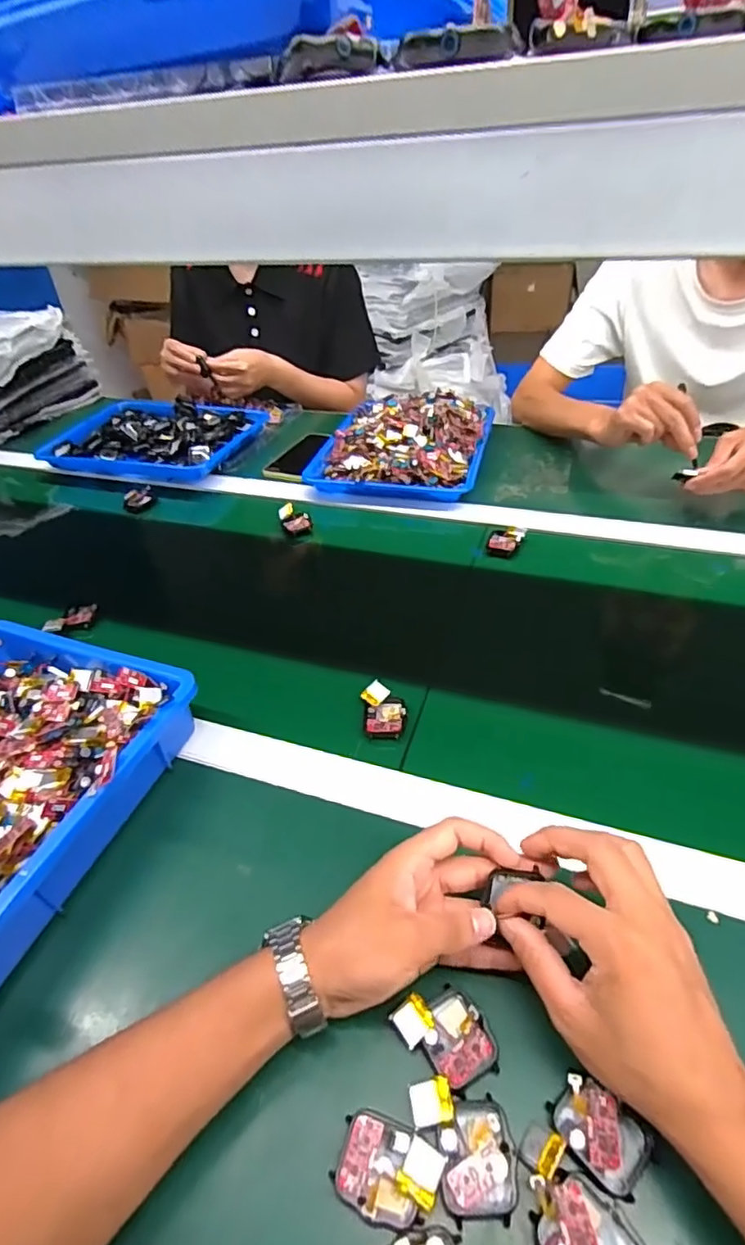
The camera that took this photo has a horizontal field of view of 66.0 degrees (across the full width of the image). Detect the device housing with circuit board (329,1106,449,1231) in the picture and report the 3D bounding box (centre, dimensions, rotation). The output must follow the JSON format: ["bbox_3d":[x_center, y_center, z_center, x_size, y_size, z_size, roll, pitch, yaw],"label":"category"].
[{"bbox_3d":[0.008,0.280,0.294,0.051,0.017,0.038,11,44,18],"label":"device housing with circuit board"}]

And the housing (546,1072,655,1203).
[{"bbox_3d":[0.118,0.263,0.296,0.046,0.016,0.034,31,53,34],"label":"housing"}]

